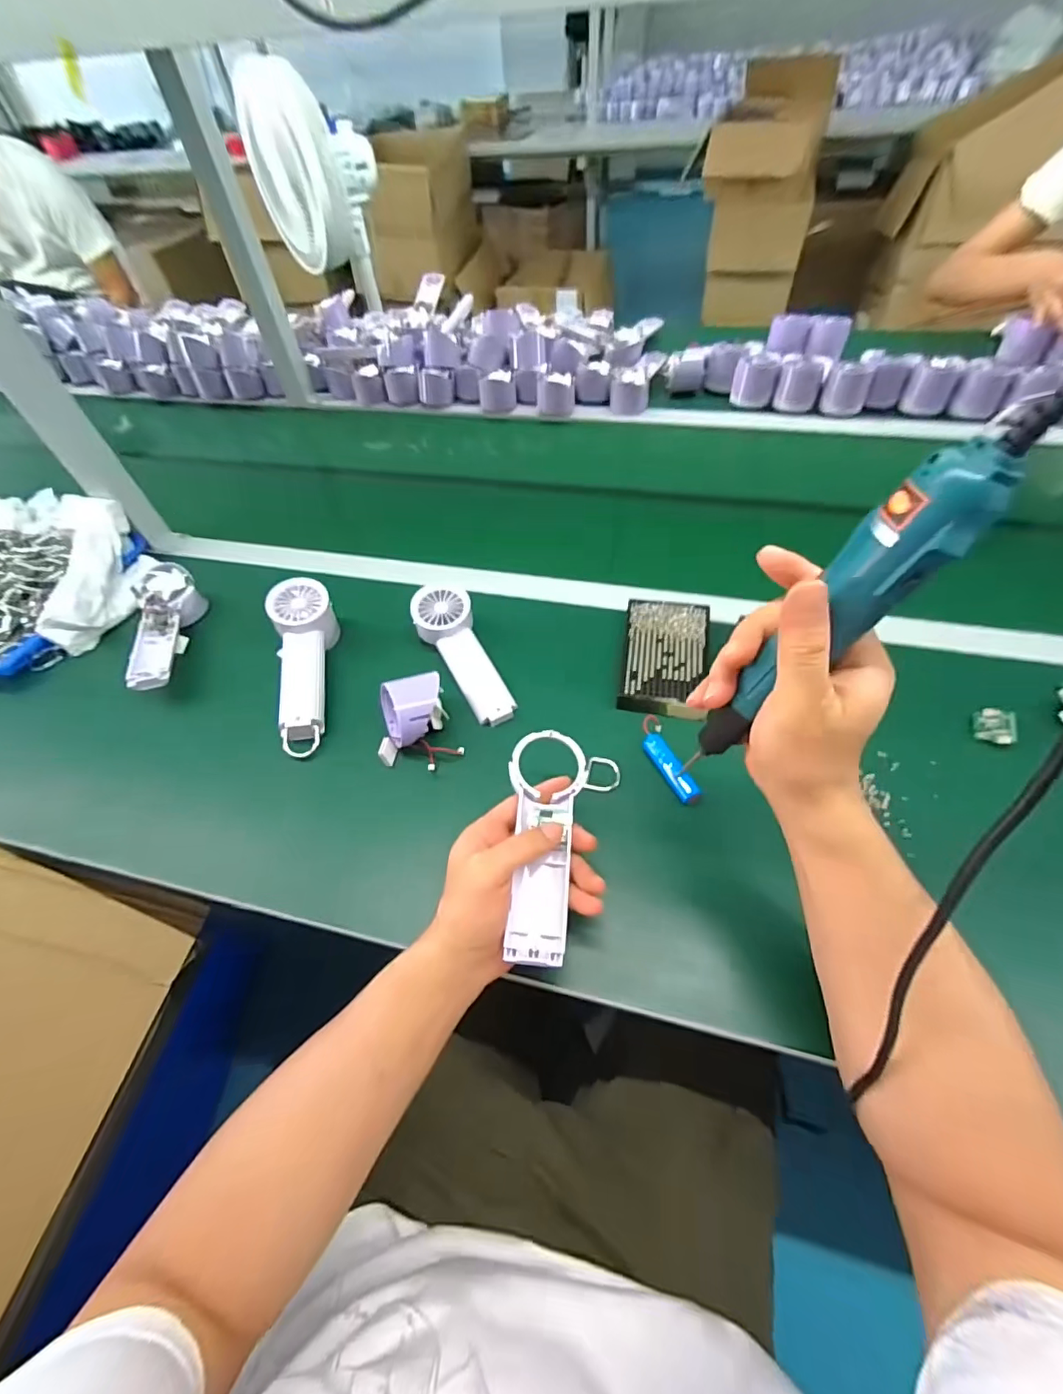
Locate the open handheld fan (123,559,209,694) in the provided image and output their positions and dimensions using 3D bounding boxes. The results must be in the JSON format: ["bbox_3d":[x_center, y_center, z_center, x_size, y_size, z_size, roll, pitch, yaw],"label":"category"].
[{"bbox_3d":[-0.417,-0.079,0.592,0.066,0.044,0.179,-19,55,-9],"label":"open handheld fan"}]

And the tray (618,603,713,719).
[{"bbox_3d":[0.139,-0.042,0.541,0.082,0.020,0.141,7,55,10],"label":"tray"}]

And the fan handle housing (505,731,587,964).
[{"bbox_3d":[0.010,0.107,0.394,0.057,0.016,0.171,2,64,6],"label":"fan handle housing"}]

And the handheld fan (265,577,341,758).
[{"bbox_3d":[-0.241,-0.030,0.548,0.066,0.056,0.200,-9,69,-2],"label":"handheld fan"}]

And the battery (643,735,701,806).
[{"bbox_3d":[0.124,0.065,0.466,0.020,0.018,0.072,-24,56,-12],"label":"battery"}]

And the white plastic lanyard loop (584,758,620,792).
[{"bbox_3d":[0.066,0.073,0.480,0.031,0.010,0.029,10,55,12],"label":"white plastic lanyard loop"}]

